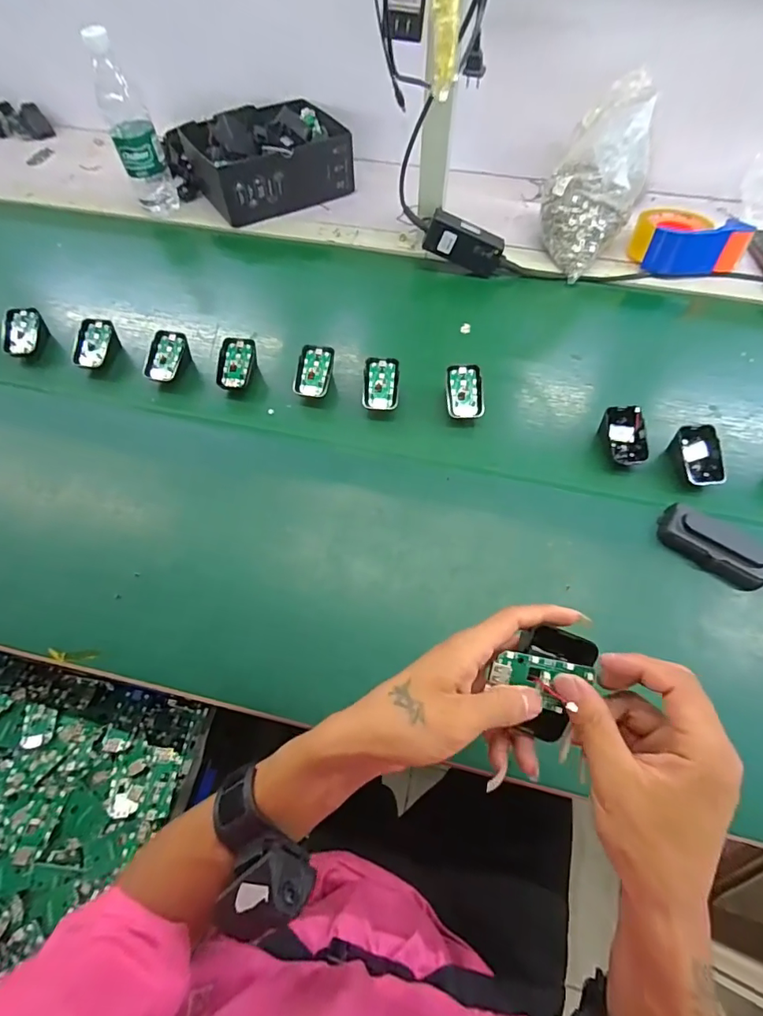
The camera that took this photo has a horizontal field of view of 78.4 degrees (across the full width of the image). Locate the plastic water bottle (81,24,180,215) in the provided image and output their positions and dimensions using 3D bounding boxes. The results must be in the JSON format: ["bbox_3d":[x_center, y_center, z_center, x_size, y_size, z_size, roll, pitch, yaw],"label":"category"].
[{"bbox_3d":[-0.389,-0.587,0.733,0.063,0.235,0.061,-22,62,-12],"label":"plastic water bottle"}]

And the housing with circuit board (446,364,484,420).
[{"bbox_3d":[0.103,-0.143,0.584,0.044,0.033,0.065,-2,60,-1],"label":"housing with circuit board"}]

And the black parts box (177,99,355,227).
[{"bbox_3d":[-0.191,-0.612,0.820,0.256,0.096,0.191,-24,63,-13],"label":"black parts box"}]

